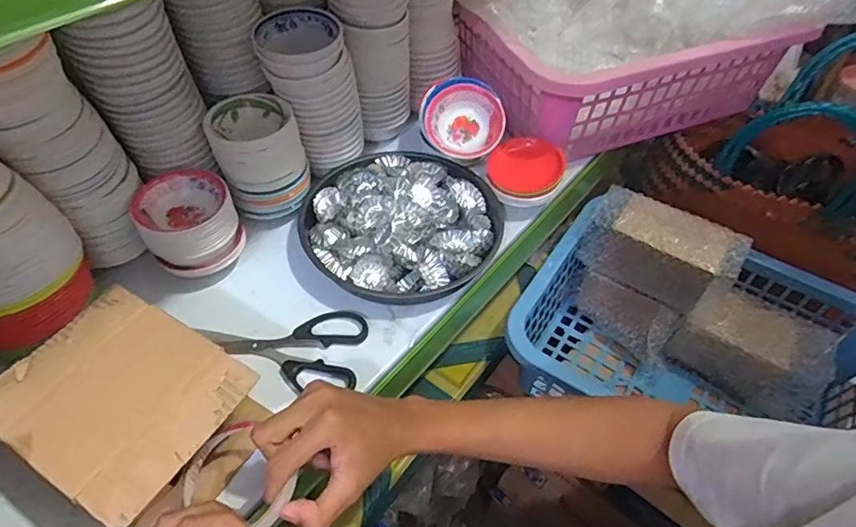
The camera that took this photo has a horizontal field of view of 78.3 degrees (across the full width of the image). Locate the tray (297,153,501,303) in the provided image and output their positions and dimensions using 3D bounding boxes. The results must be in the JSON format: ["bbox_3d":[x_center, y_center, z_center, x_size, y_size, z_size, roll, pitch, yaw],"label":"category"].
[{"bbox_3d":[-0.026,-0.052,0.581,0.211,0.043,0.196,1,50,-1],"label":"tray"}]

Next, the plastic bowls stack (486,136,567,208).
[{"bbox_3d":[0.112,-0.107,0.610,0.083,0.030,0.084,23,80,14],"label":"plastic bowls stack"}]

